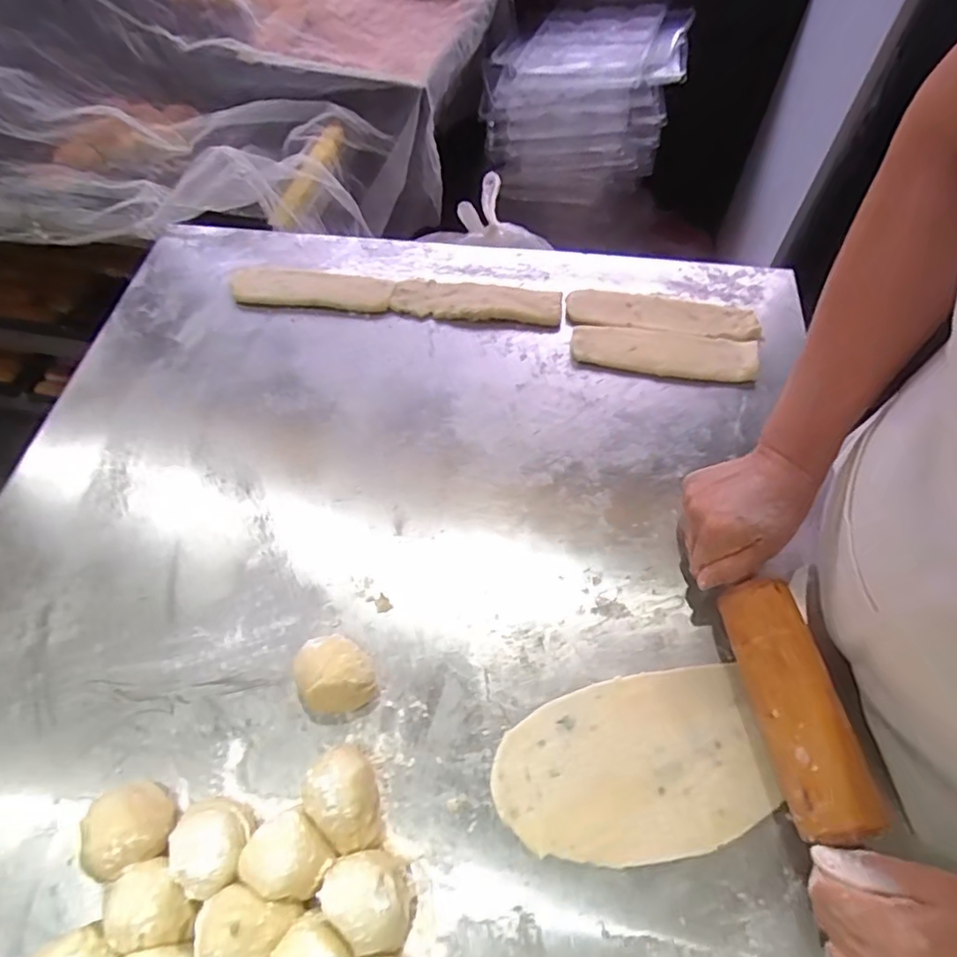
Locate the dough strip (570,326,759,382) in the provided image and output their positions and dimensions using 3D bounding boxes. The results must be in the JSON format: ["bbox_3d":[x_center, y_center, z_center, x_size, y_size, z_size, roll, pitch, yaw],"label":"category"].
[{"bbox_3d":[0.199,-0.136,0.624,0.192,0.014,0.052,9,60,6],"label":"dough strip"}]

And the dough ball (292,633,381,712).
[{"bbox_3d":[-0.110,0.150,0.446,0.056,0.047,0.054,-1,60,1],"label":"dough ball"}]

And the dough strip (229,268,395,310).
[{"bbox_3d":[-0.198,-0.229,0.686,0.188,0.013,0.058,3,60,3],"label":"dough strip"}]

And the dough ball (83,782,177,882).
[{"bbox_3d":[-0.236,0.235,0.392,0.049,0.055,0.059,-17,61,-8],"label":"dough ball"}]

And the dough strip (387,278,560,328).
[{"bbox_3d":[-0.003,-0.208,0.674,0.194,0.011,0.057,6,60,5],"label":"dough strip"}]

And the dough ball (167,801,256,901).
[{"bbox_3d":[-0.175,0.246,0.388,0.044,0.053,0.053,-16,61,-8],"label":"dough ball"}]

